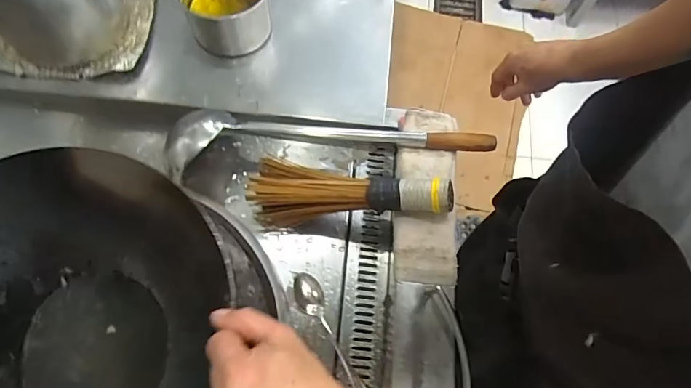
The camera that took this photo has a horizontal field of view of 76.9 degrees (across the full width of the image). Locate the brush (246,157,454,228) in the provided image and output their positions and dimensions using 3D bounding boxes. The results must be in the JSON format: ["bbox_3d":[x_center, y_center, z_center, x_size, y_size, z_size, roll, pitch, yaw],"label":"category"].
[{"bbox_3d":[0.005,-0.004,0.649,0.304,0.067,0.105,0,67,18],"label":"brush"}]

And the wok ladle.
[{"bbox_3d":[-0.030,-0.090,0.697,0.502,0.087,0.119,-5,68,-4],"label":"wok ladle"}]

